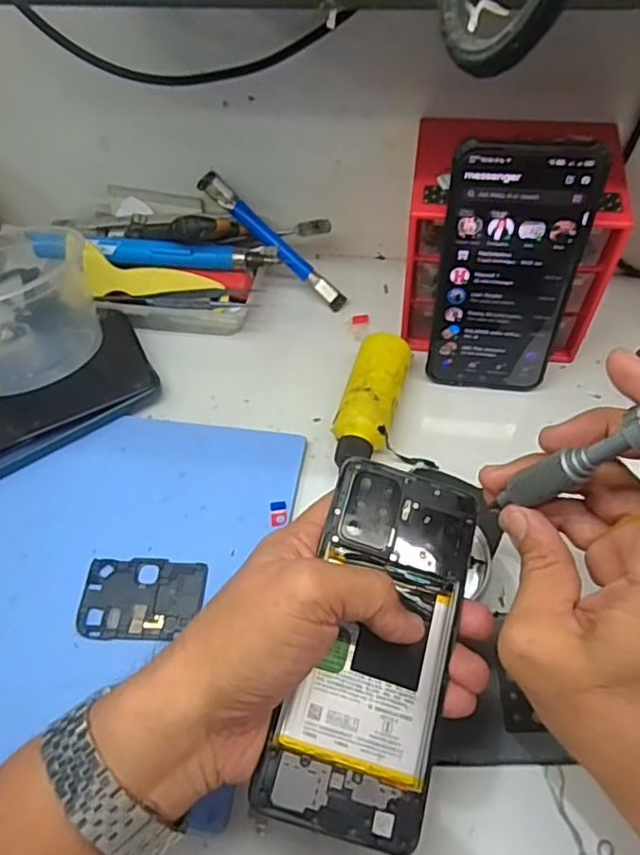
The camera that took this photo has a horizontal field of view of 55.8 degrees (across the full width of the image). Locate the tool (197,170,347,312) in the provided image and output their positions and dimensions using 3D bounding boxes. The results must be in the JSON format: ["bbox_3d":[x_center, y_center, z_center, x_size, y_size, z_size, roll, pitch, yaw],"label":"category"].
[{"bbox_3d":[-0.035,-0.143,0.465,0.141,0.012,0.016,42,66,-7],"label":"tool"}]

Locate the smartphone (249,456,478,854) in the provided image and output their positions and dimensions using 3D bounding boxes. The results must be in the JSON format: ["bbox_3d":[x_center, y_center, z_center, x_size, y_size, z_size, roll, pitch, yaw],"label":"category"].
[{"bbox_3d":[0.027,0.094,0.274,0.069,0.004,0.157,19,66,-4],"label":"smartphone"}]

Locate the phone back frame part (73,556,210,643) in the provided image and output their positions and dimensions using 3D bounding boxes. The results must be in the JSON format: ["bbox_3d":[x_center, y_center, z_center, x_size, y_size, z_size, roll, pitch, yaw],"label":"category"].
[{"bbox_3d":[-0.100,0.097,0.342,0.067,0.005,0.045,0,57,4],"label":"phone back frame part"}]

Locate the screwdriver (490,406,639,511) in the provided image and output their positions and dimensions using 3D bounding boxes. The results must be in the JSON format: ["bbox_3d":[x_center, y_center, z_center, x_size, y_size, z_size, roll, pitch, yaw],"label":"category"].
[{"bbox_3d":[0.098,0.018,0.246,0.011,0.089,0.013,23,60,-11],"label":"screwdriver"}]

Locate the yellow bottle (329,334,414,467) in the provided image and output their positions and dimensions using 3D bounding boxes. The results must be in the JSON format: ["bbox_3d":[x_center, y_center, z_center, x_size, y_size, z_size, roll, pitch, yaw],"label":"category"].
[{"bbox_3d":[0.034,-0.016,0.405,0.034,0.040,0.096,13,59,13],"label":"yellow bottle"}]

